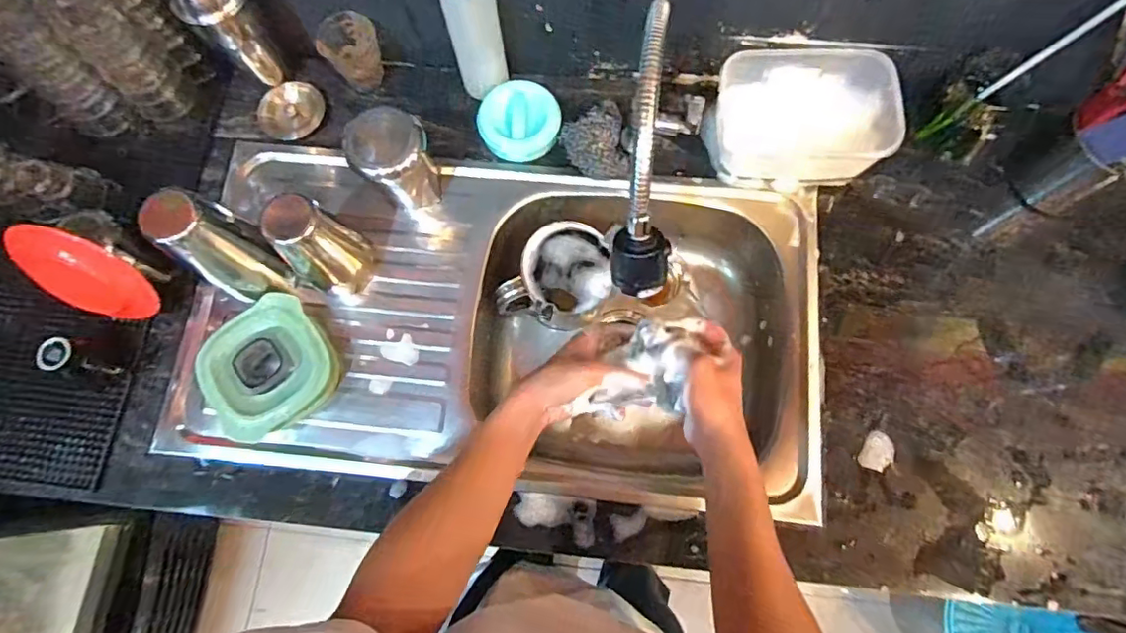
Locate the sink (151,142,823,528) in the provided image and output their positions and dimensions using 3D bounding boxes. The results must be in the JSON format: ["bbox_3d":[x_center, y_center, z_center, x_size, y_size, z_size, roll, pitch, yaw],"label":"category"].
[{"bbox_3d":[-0.073,0.014,0.725,0.749,0.133,0.397,5,75,3],"label":"sink"}]

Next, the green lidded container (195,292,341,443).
[{"bbox_3d":[-0.331,0.058,0.631,0.136,0.047,0.132,-38,78,-8],"label":"green lidded container"}]

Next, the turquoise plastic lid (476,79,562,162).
[{"bbox_3d":[-0.055,-0.248,0.722,0.099,0.032,0.099,0,89,1],"label":"turquoise plastic lid"}]

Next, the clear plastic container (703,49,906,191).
[{"bbox_3d":[0.283,-0.241,0.683,0.204,0.084,0.152,-2,75,1],"label":"clear plastic container"}]

